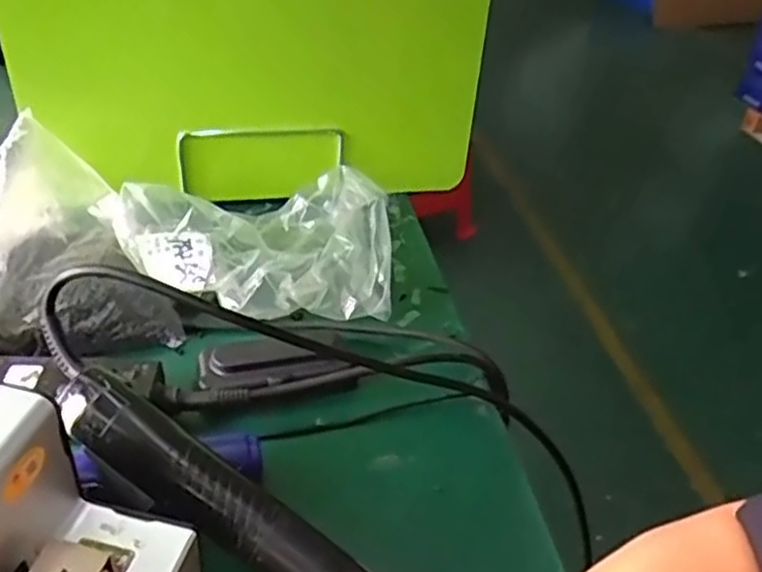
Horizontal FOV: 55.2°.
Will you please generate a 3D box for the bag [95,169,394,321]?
[{"bbox_3d":[-0.098,-0.050,0.600,0.211,0.072,0.184,1,36,-4],"label":"bag"}]

